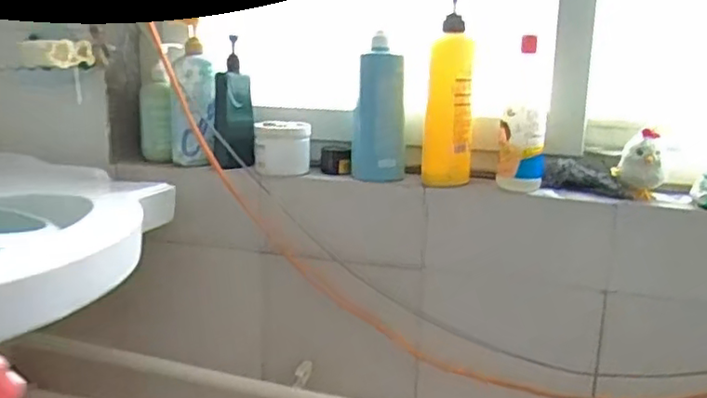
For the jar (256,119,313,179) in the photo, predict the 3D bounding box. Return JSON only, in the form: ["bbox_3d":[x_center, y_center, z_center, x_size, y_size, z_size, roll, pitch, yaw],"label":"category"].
[{"bbox_3d":[-0.105,-0.079,0.961,0.083,0.073,0.077,-1,14,-9],"label":"jar"}]

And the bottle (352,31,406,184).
[{"bbox_3d":[0.038,-0.128,0.925,0.073,0.199,0.045,1,14,0],"label":"bottle"}]

